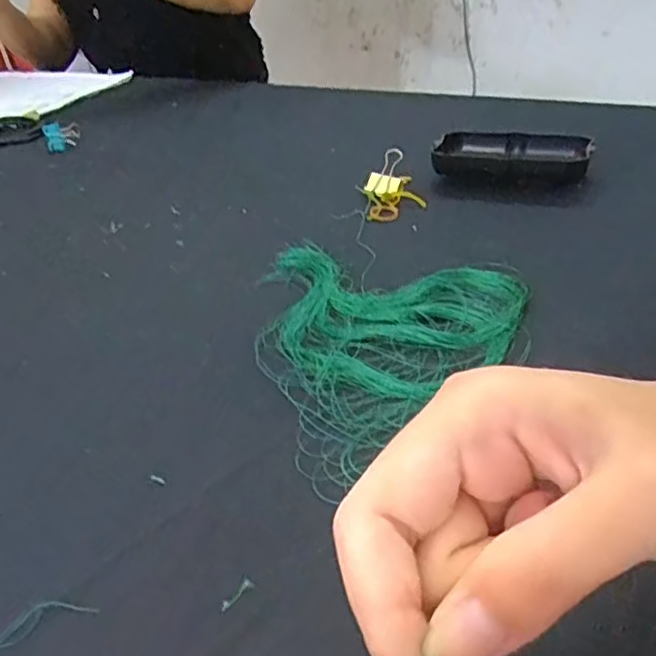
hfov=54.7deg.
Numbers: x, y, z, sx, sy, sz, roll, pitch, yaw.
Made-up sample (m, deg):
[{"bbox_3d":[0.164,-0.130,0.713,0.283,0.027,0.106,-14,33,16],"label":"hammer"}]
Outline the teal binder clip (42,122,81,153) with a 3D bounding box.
[{"bbox_3d":[-0.276,-0.201,0.659,0.035,0.018,0.036,-19,38,-18],"label":"teal binder clip"}]

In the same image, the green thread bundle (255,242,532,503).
[{"bbox_3d":[0.037,0.002,0.337,0.142,0.006,0.195,-5,36,1],"label":"green thread bundle"}]

